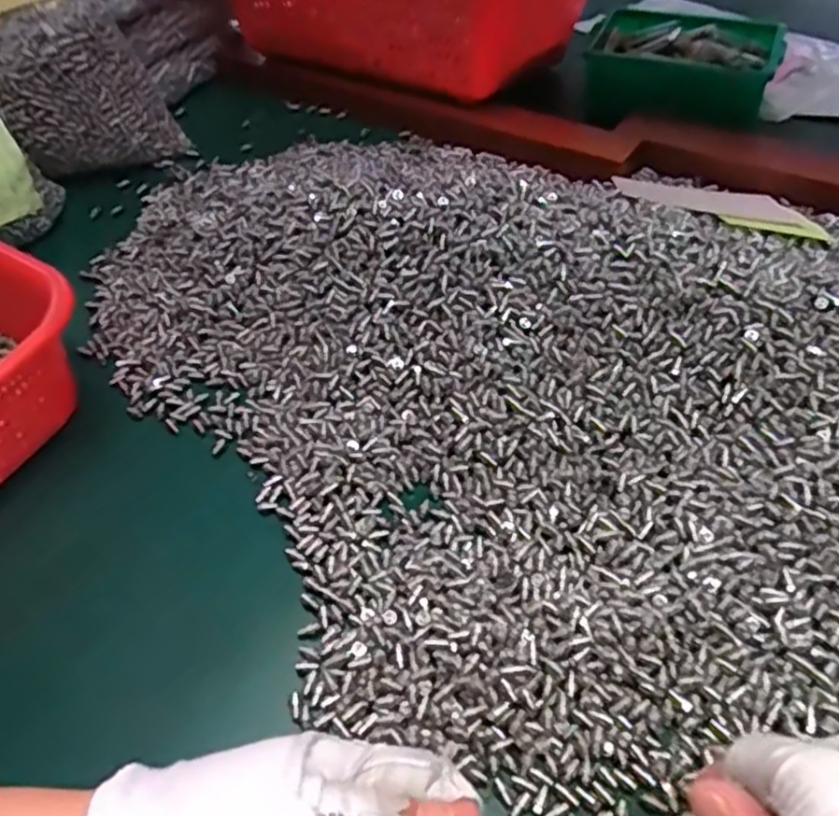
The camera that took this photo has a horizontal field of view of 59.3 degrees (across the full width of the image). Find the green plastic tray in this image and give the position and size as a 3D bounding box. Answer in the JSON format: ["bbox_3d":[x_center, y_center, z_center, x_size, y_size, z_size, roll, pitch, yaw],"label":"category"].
[{"bbox_3d":[0.217,-0.284,0.613,0.147,0.054,0.100,20,52,21],"label":"green plastic tray"}]

